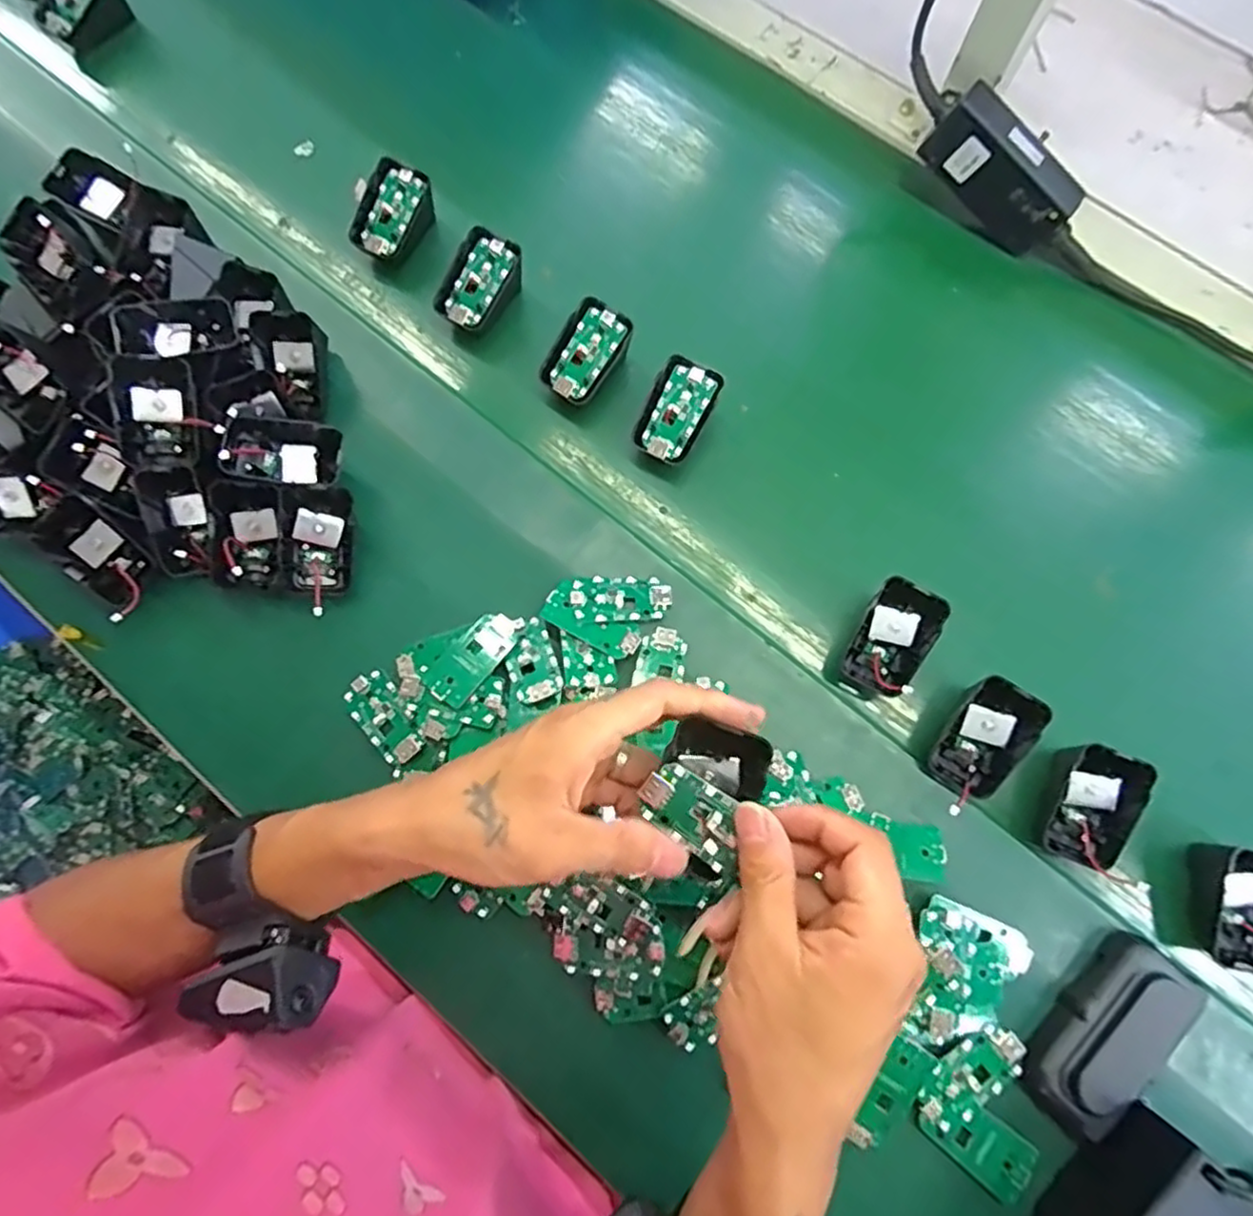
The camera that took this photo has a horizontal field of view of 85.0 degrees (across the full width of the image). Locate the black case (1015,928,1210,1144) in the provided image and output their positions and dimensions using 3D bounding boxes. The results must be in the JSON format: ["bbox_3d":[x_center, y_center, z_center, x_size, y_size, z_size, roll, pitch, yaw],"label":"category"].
[{"bbox_3d":[0.268,0.233,0.375,0.107,0.023,0.052,-39,79,-11],"label":"black case"}]

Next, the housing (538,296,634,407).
[{"bbox_3d":[-0.028,-0.177,0.486,0.044,0.039,0.064,33,76,8],"label":"housing"}]

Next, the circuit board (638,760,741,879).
[{"bbox_3d":[0.031,0.090,0.298,0.050,0.005,0.031,37,102,5],"label":"circuit board"}]

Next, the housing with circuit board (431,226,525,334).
[{"bbox_3d":[-0.108,-0.235,0.502,0.044,0.041,0.069,36,77,9],"label":"housing with circuit board"}]

